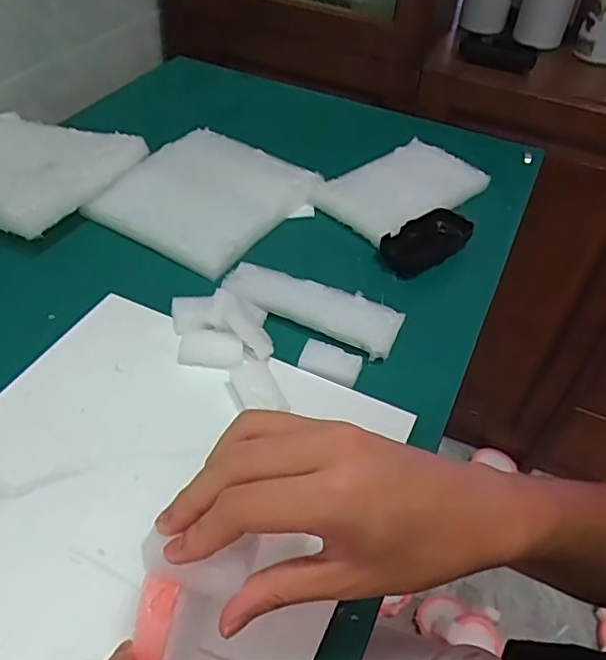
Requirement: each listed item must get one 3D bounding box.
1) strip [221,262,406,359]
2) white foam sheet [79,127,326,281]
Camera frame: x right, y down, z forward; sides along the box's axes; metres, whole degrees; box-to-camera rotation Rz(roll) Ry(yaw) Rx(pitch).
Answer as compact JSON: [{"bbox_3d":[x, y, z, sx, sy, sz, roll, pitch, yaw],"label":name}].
[{"bbox_3d":[0.006,-0.026,0.547,0.168,0.015,0.045,21,47,15],"label":"strip"},{"bbox_3d":[-0.106,-0.160,0.673,0.186,0.021,0.215,22,48,16],"label":"white foam sheet"}]

